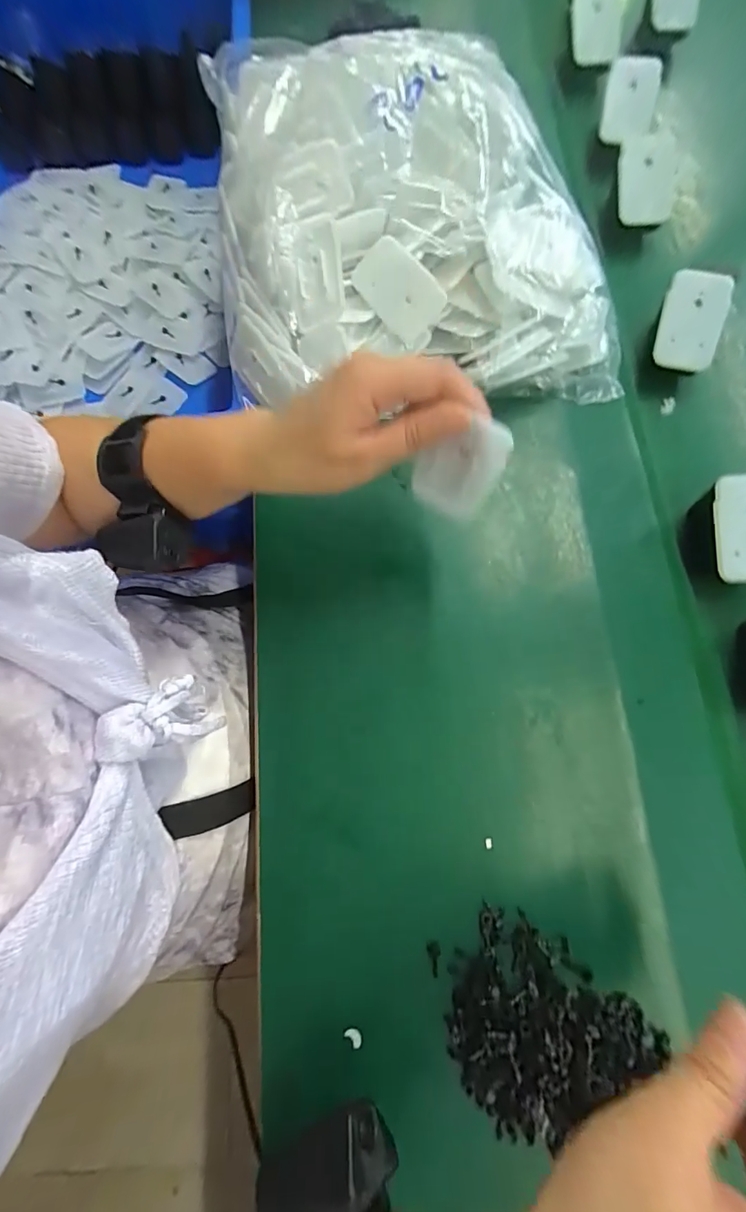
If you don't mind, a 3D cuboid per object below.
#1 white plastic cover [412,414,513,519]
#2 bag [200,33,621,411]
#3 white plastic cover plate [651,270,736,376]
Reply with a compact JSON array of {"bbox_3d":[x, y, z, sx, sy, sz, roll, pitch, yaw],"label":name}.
[{"bbox_3d":[0.045,-0.071,0.233,0.044,0.070,0.012,11,77,4],"label":"white plastic cover"},{"bbox_3d":[0.032,-0.289,0.334,0.302,0.103,0.266,-1,77,1],"label":"bag"},{"bbox_3d":[0.237,-0.212,0.323,0.049,0.010,0.066,14,97,-4],"label":"white plastic cover plate"}]

